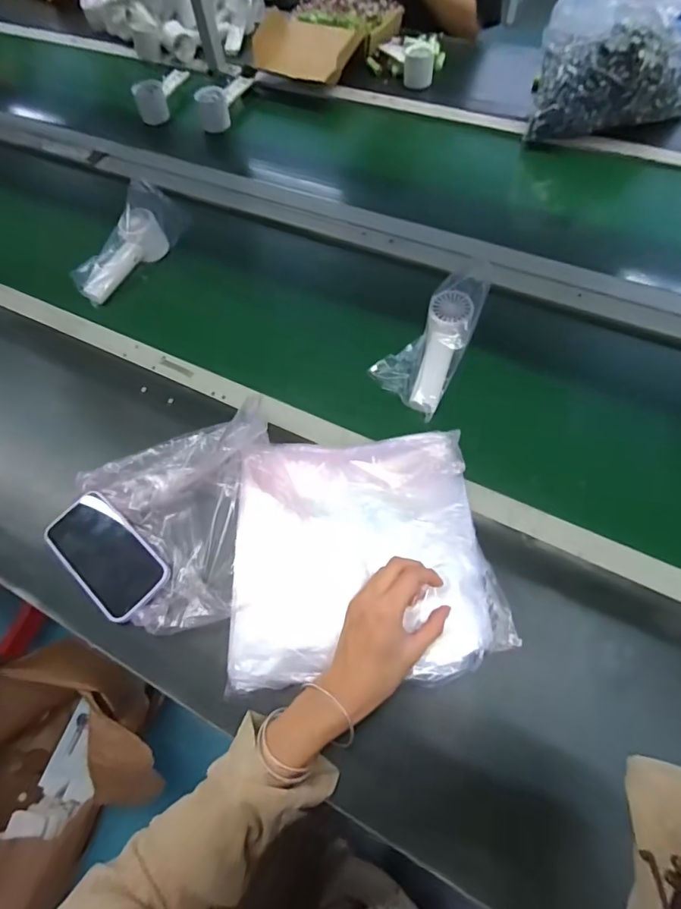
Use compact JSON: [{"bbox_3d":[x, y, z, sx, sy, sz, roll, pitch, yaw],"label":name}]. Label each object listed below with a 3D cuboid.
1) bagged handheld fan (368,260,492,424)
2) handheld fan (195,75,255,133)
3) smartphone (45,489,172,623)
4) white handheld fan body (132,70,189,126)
[{"bbox_3d":[0.122,-0.155,0.602,0.097,0.039,0.204,29,88,17],"label":"bagged handheld fan"},{"bbox_3d":[-0.225,-0.710,0.937,0.058,0.059,0.157,12,63,10],"label":"handheld fan"},{"bbox_3d":[-0.260,0.109,0.523,0.156,0.010,0.077,36,76,20],"label":"smartphone"},{"bbox_3d":[-0.364,-0.746,0.972,0.051,0.064,0.168,10,63,8],"label":"white handheld fan body"}]

